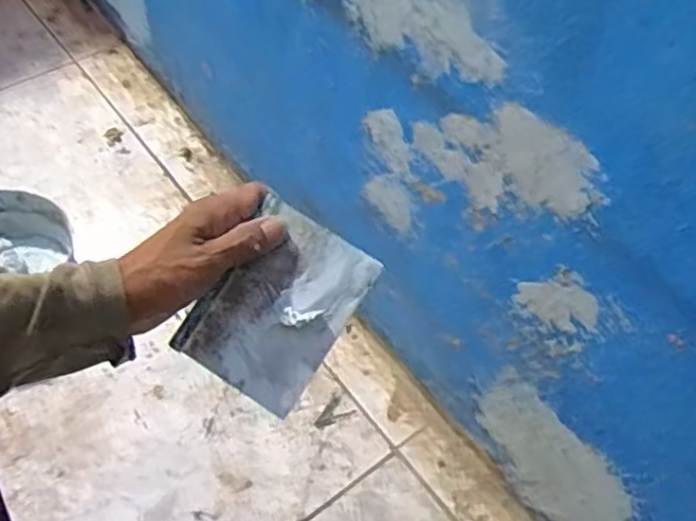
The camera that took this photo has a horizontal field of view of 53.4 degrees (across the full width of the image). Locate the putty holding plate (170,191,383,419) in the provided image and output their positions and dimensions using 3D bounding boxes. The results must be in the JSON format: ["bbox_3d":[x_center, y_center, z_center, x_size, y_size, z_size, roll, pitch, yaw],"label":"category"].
[{"bbox_3d":[-0.046,0.030,0.452,0.087,0.008,0.118,33,85,6],"label":"putty holding plate"}]

